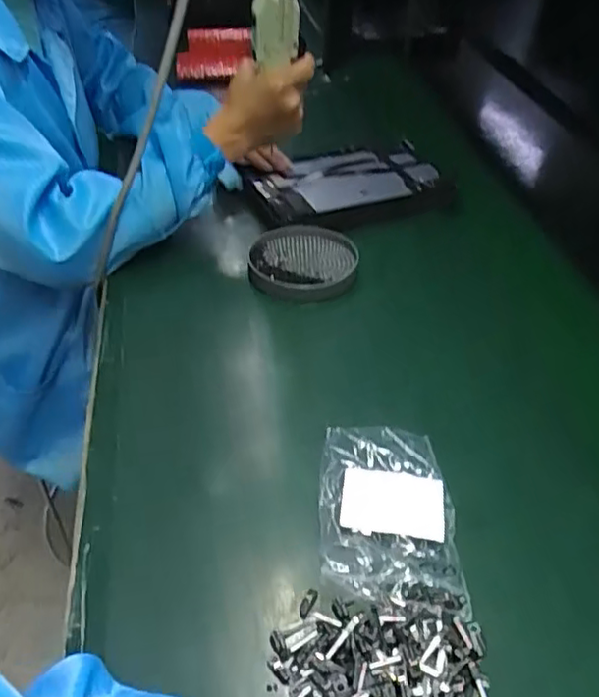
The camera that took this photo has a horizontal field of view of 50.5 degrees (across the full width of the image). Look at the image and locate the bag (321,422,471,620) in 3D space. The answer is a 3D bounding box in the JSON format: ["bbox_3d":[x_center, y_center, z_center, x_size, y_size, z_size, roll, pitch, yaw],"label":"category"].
[{"bbox_3d":[0.061,0.108,0.439,0.090,0.011,0.138,1,41,2],"label":"bag"}]

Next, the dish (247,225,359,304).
[{"bbox_3d":[0.003,-0.095,0.684,0.111,0.021,0.122,0,41,0],"label":"dish"}]

